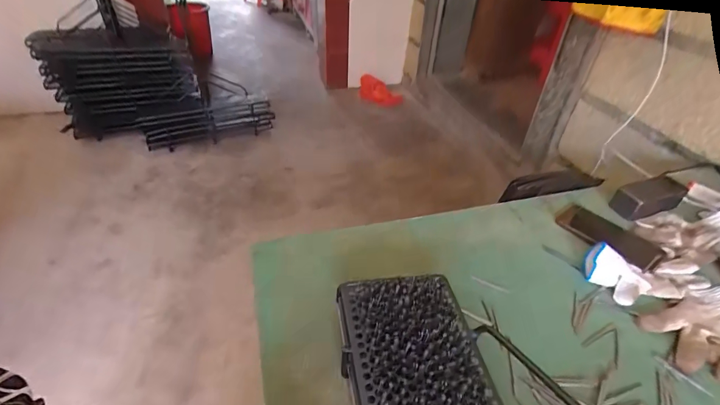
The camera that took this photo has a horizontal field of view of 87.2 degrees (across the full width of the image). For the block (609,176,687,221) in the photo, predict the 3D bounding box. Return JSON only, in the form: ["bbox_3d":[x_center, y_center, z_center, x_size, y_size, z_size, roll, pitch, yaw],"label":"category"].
[{"bbox_3d":[0.556,-0.013,0.723,0.152,0.045,0.057,-14,43,-19],"label":"block"}]

